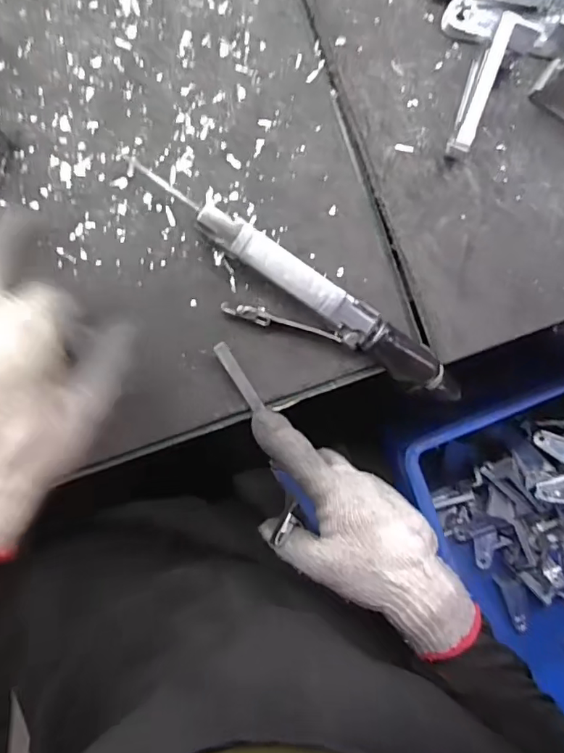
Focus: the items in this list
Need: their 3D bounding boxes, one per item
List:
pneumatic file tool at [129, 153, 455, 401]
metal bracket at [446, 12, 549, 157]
[{"bbox_3d":[0.009,-0.053,0.378,0.275,0.029,0.056,31,86,-4],"label":"pneumatic file tool"},{"bbox_3d":[0.151,-0.209,0.389,0.032,0.040,0.097,24,99,-5],"label":"metal bracket"}]

